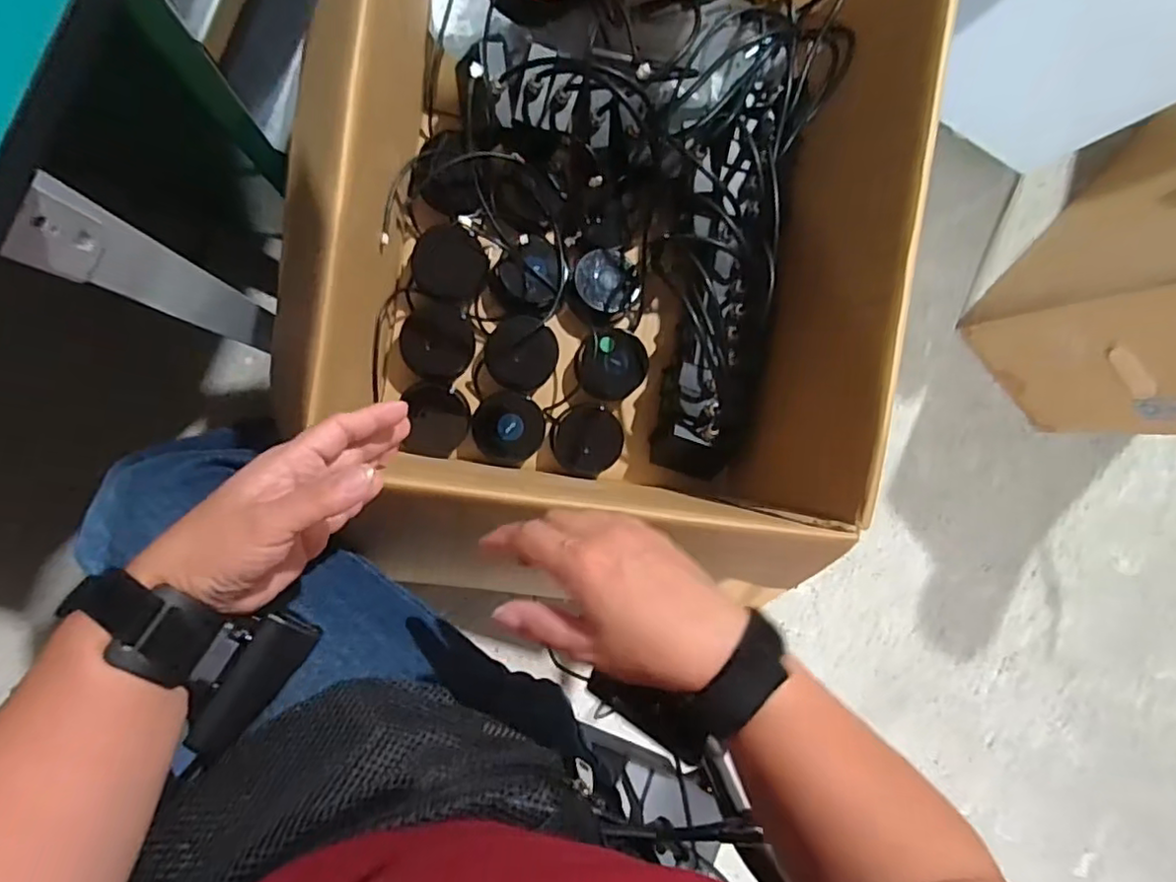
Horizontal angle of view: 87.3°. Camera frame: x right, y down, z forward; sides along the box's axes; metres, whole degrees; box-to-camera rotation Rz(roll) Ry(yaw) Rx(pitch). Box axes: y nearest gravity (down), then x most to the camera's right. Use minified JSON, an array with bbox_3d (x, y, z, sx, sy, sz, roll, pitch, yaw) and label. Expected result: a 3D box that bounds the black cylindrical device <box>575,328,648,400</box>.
[{"bbox_3d":[0.025,-0.078,0.636,0.069,0.042,0.068,0,92,-11],"label":"black cylindrical device"}]

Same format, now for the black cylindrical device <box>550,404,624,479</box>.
[{"bbox_3d":[-0.002,0.000,0.642,0.071,0.031,0.073,0,92,-11],"label":"black cylindrical device"}]

